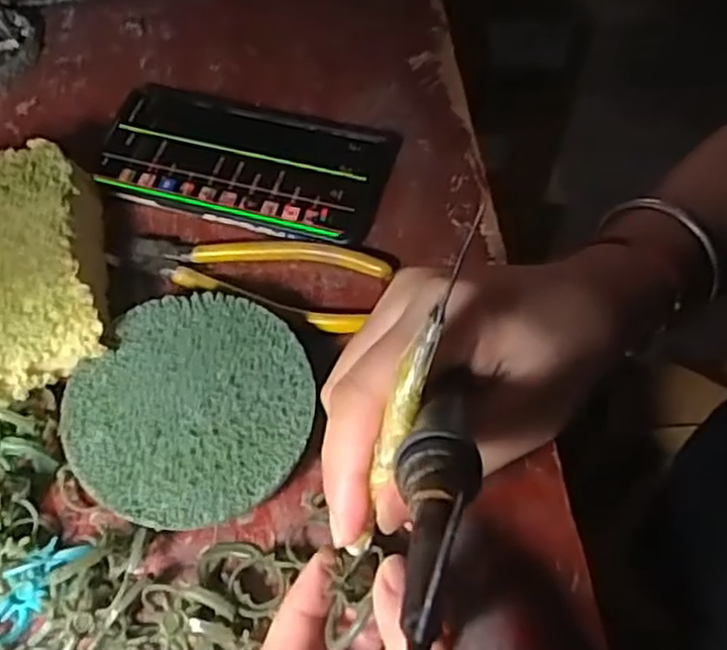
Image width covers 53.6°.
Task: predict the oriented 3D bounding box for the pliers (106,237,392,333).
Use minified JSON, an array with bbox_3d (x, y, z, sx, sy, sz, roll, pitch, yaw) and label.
[{"bbox_3d":[-0.061,-0.033,0.378,0.141,0.010,0.045,17,63,8],"label":"pliers"}]

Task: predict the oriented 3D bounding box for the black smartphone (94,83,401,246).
[{"bbox_3d":[-0.067,-0.099,0.415,0.162,0.007,0.089,16,62,7],"label":"black smartphone"}]

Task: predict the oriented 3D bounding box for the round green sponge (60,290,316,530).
[{"bbox_3d":[-0.077,0.039,0.329,0.105,0.023,0.106,1,62,-1],"label":"round green sponge"}]

